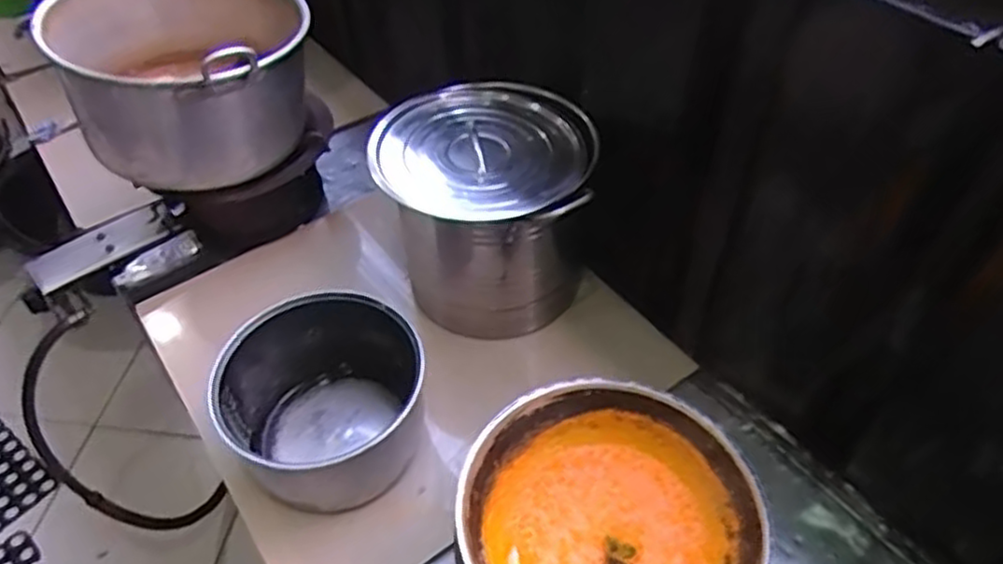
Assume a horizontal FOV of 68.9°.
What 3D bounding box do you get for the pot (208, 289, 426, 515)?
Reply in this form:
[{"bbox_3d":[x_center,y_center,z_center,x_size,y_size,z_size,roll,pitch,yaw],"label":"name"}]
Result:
[{"bbox_3d":[-0.210,0.154,0.902,0.229,0.172,0.212,-1,49,1],"label":"pot"}]

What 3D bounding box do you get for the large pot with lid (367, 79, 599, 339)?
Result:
[{"bbox_3d":[-0.023,-0.089,1.026,0.281,0.301,0.231,1,49,3],"label":"large pot with lid"}]

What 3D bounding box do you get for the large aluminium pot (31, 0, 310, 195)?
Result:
[{"bbox_3d":[-0.446,-0.312,1.055,0.341,0.204,0.312,-1,49,1],"label":"large aluminium pot"}]

